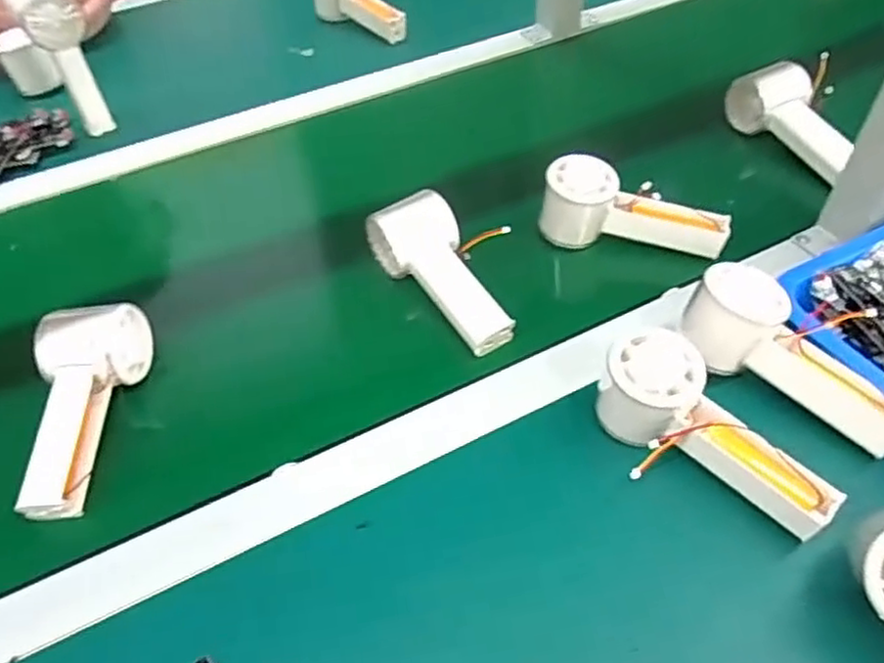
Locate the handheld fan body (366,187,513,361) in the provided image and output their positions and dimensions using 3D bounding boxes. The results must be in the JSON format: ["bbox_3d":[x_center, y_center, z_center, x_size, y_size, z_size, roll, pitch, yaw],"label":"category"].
[{"bbox_3d":[0.003,-0.043,0.529,0.058,0.044,0.143,-27,67,-20],"label":"handheld fan body"}]

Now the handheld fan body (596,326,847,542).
[{"bbox_3d":[0.162,0.063,0.413,0.149,0.058,0.052,41,61,17],"label":"handheld fan body"}]

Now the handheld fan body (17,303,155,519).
[{"bbox_3d":[-0.250,0.052,0.461,0.060,0.054,0.152,0,62,2],"label":"handheld fan body"}]

